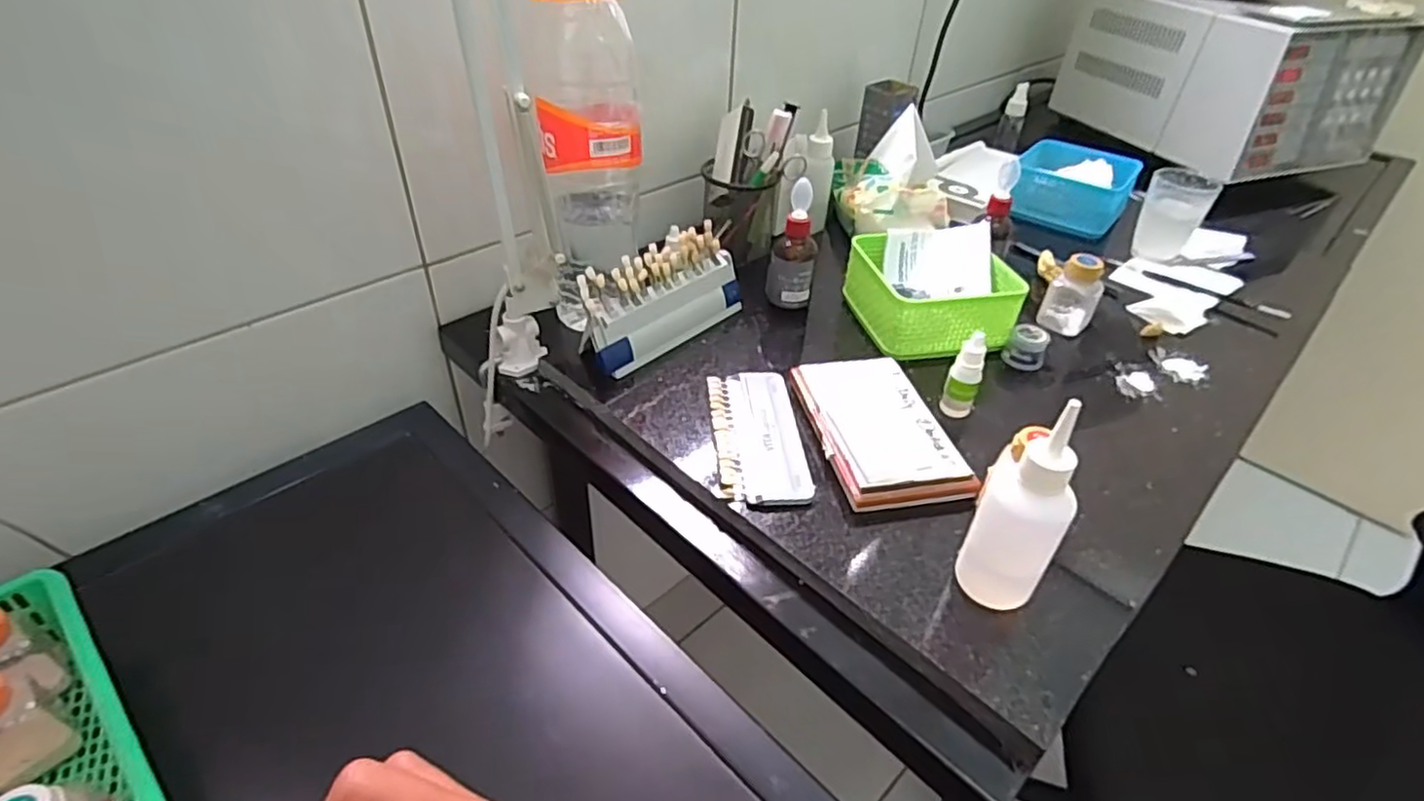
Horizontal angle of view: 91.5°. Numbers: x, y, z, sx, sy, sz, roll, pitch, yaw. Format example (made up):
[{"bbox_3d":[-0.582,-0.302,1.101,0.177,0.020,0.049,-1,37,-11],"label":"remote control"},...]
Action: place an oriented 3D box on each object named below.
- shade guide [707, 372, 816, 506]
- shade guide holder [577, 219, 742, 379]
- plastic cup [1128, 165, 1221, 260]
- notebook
[{"bbox_3d":[0.035,0.026,0.542,0.067,0.013,0.145,-1,39,-5],"label":"shade guide"},{"bbox_3d":[-0.040,-0.096,0.623,0.047,0.077,0.177,30,46,28],"label":"shade guide holder"},{"bbox_3d":[0.525,-0.216,0.799,0.060,0.087,0.061,2,39,-2],"label":"plastic cup"},{"bbox_3d":[0.128,0.018,0.538,0.094,0.017,0.154,-4,40,-10],"label":"notebook"}]

